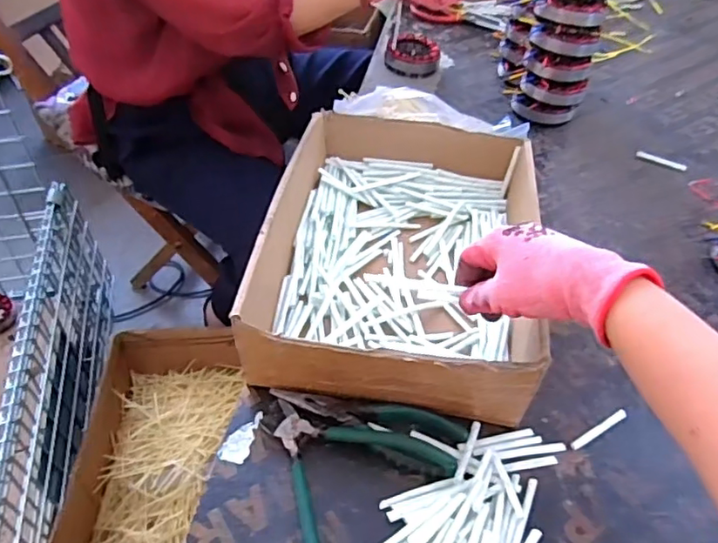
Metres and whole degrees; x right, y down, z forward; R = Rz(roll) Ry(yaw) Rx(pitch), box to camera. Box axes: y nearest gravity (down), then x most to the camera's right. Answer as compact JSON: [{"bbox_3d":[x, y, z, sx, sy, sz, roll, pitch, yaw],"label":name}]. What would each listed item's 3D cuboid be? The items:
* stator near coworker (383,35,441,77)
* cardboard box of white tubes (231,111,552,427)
[{"bbox_3d":[0.085,-0.341,0.902,0.081,0.034,0.080,6,46,4],"label":"stator near coworker"},{"bbox_3d":[0.043,-0.027,0.557,0.233,0.086,0.321,7,46,5],"label":"cardboard box of white tubes"}]

